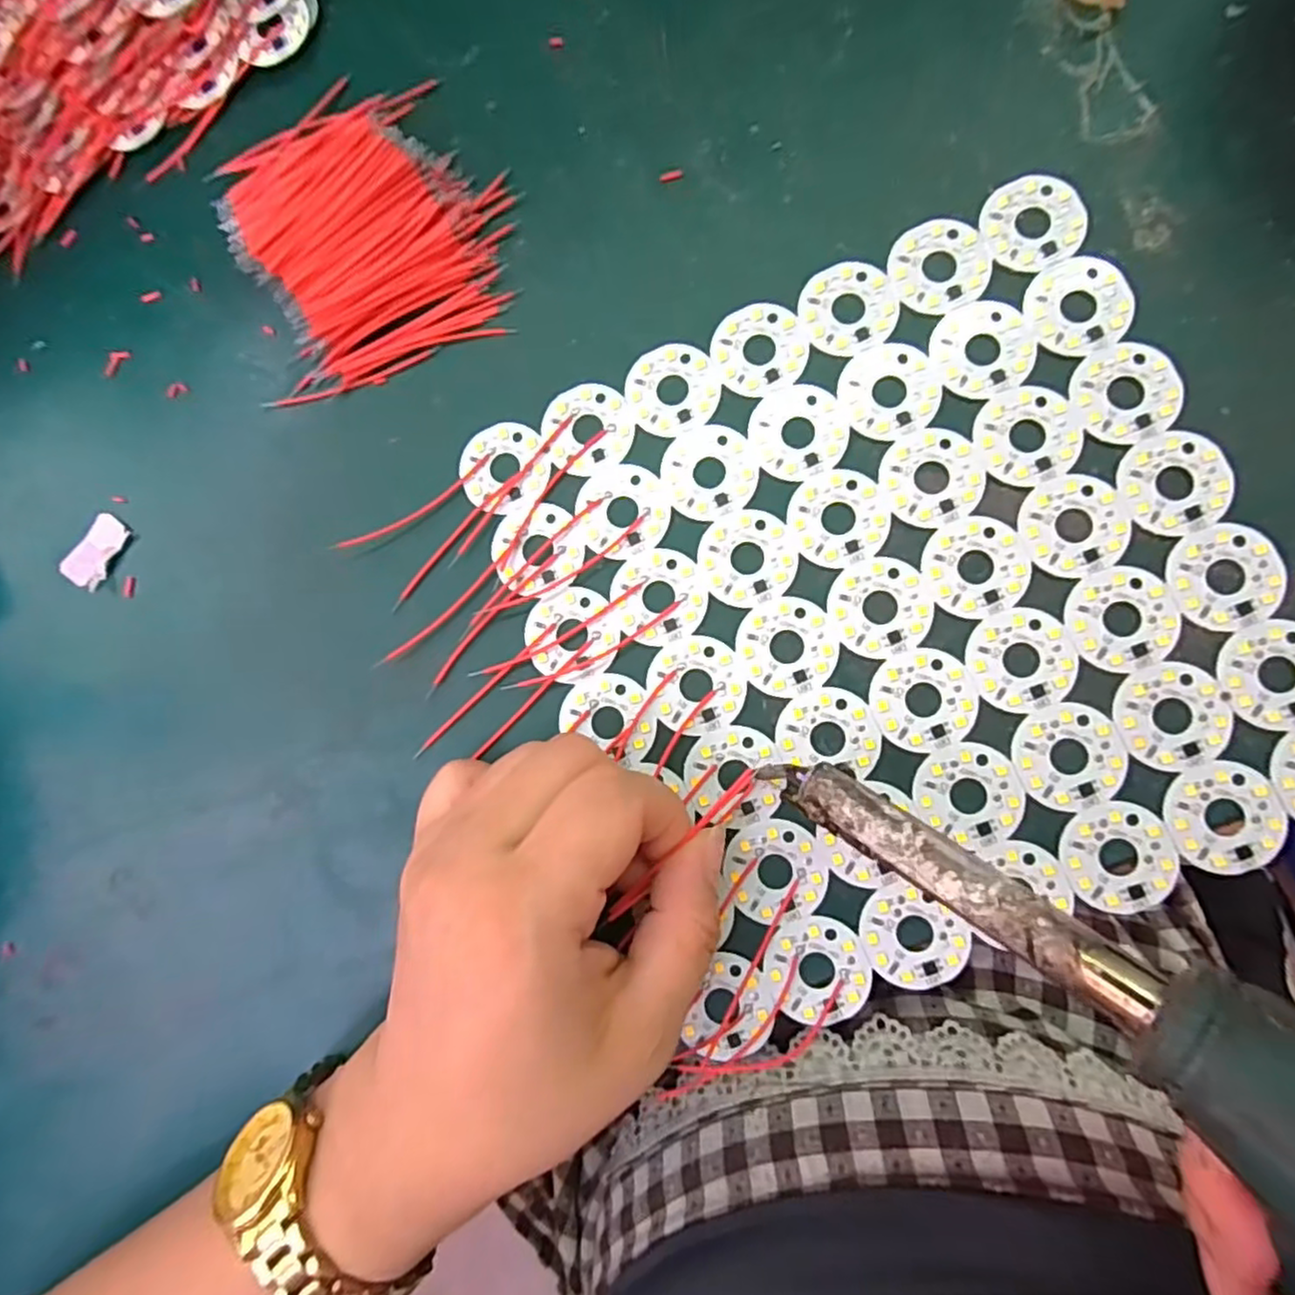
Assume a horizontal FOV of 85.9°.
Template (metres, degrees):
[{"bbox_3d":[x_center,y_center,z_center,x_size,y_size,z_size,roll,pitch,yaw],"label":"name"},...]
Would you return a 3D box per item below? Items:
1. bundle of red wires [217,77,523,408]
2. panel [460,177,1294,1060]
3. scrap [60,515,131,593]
[{"bbox_3d":[-0.098,-0.146,0.241,0.097,0.016,0.100,-15,84,6],"label":"bundle of red wires"},{"bbox_3d":[0.074,-0.012,0.214,0.207,0.004,0.205,-23,83,5],"label":"panel"},{"bbox_3d":[-0.198,-0.035,0.249,0.014,0.004,0.026,29,90,8],"label":"scrap"}]

